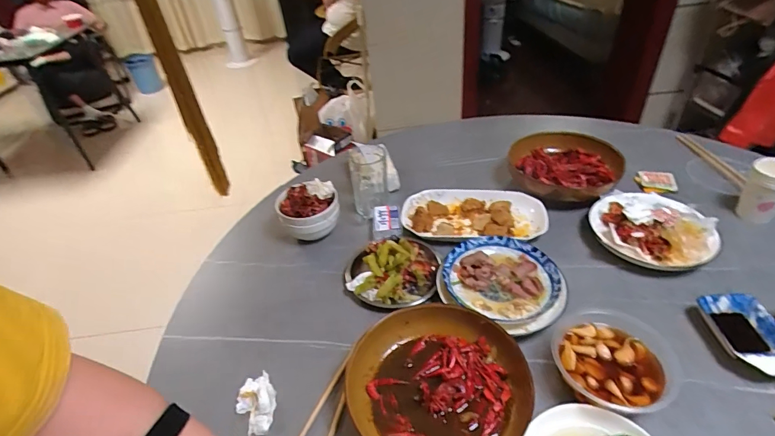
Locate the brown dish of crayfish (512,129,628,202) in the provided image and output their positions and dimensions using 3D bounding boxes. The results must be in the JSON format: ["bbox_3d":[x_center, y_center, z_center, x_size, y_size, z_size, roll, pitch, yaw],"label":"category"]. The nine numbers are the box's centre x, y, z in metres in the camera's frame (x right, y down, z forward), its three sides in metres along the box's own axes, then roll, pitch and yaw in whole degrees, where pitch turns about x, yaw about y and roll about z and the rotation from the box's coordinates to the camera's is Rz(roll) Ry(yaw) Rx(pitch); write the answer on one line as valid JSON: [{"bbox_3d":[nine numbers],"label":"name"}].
[{"bbox_3d":[0.382,-0.106,0.896,0.220,0.065,0.225,6,42,14],"label":"brown dish of crayfish"}]

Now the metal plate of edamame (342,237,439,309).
[{"bbox_3d":[0.008,0.082,0.734,0.165,0.062,0.158,-5,41,2],"label":"metal plate of edamame"}]

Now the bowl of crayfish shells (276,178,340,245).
[{"bbox_3d":[-0.155,-0.010,0.827,0.120,0.098,0.110,-14,41,-9],"label":"bowl of crayfish shells"}]

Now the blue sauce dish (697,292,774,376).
[{"bbox_3d":[0.508,0.164,0.579,0.078,0.029,0.125,-2,41,5],"label":"blue sauce dish"}]

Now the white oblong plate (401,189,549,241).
[{"bbox_3d":[0.168,-0.006,0.831,0.273,0.036,0.154,3,41,10],"label":"white oblong plate"}]

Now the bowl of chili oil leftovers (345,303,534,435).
[{"bbox_3d":[0.064,0.218,0.541,0.230,0.046,0.213,-3,41,3],"label":"bowl of chili oil leftovers"}]

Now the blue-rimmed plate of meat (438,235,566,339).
[{"bbox_3d":[0.191,0.096,0.678,0.187,0.028,0.178,-3,41,3],"label":"blue-rimmed plate of meat"}]

